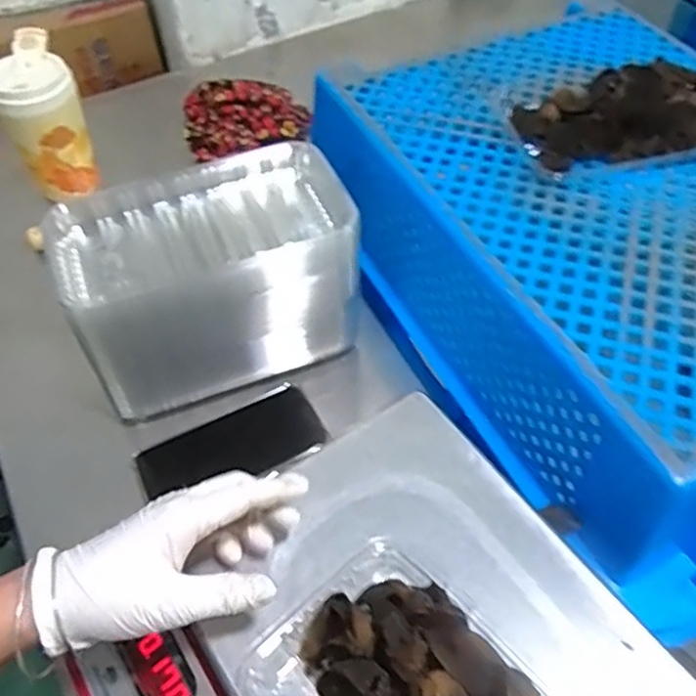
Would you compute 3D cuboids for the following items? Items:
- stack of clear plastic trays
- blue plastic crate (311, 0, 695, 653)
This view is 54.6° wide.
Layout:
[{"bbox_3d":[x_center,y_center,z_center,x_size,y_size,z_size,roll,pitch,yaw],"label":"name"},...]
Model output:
[{"bbox_3d":[-0.119,-0.061,0.604,0.241,0.143,0.147,-18,54,-13],"label":"stack of clear plastic trays"},{"bbox_3d":[0.252,-0.083,0.622,0.381,0.163,0.536,-21,55,-16],"label":"blue plastic crate"}]

